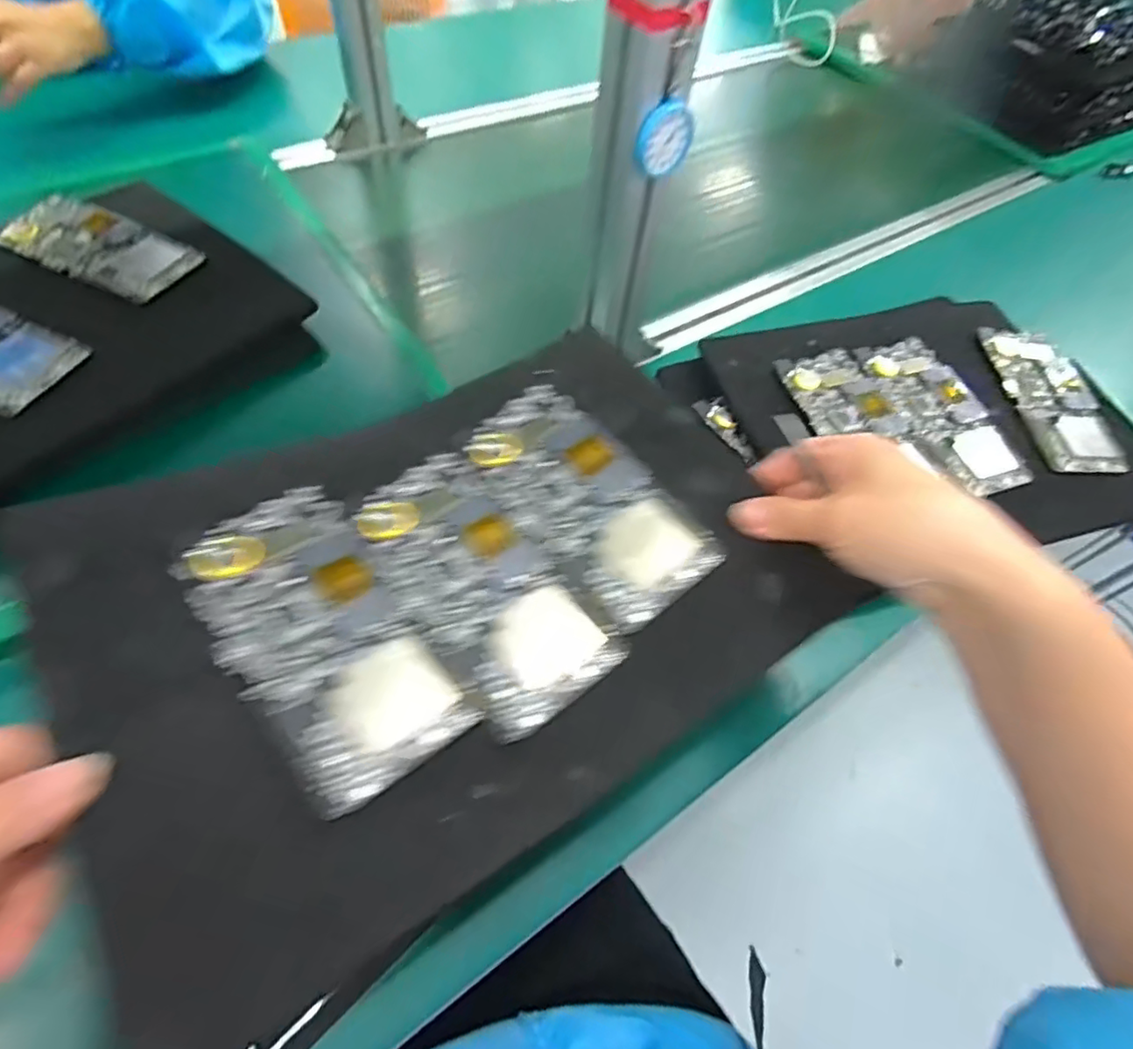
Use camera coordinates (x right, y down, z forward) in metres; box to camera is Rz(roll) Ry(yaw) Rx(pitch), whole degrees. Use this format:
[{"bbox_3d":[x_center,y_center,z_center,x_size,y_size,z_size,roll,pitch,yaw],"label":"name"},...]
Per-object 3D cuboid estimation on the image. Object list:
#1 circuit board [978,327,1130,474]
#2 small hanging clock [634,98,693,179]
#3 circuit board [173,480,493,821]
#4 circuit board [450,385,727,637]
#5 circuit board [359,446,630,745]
[{"bbox_3d":[0.414,-0.108,0.512,0.079,0.011,0.144,-1,64,-6],"label":"circuit board"},{"bbox_3d":[0.060,-0.233,0.363,0.039,0.041,0.009,-31,65,-22],"label":"small hanging clock"},{"bbox_3d":[-0.113,0.049,0.276,0.076,0.004,0.153,-26,65,-33],"label":"circuit board"},{"bbox_3d":[0.008,-0.016,0.334,0.079,0.007,0.151,-31,65,-22],"label":"circuit board"},{"bbox_3d":[-0.045,0.029,0.308,0.074,0.010,0.152,-35,66,-24],"label":"circuit board"}]

